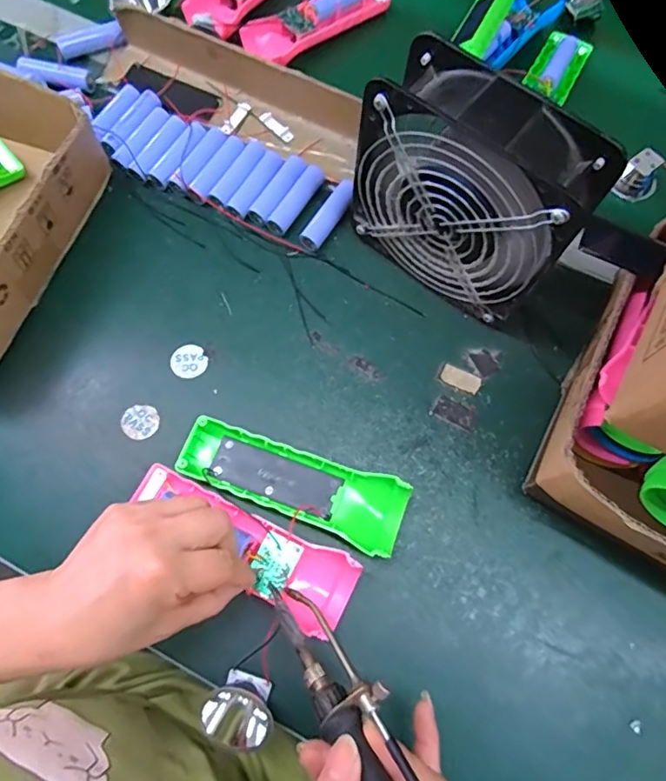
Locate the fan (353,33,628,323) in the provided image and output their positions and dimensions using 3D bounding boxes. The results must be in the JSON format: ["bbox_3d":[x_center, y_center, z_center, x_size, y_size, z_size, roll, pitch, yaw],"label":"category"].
[{"bbox_3d":[0.091,-0.131,0.359,0.144,0.145,0.066,35,74,11],"label":"fan"}]

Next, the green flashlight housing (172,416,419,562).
[{"bbox_3d":[-0.028,0.063,0.360,0.155,0.026,0.046,20,72,7],"label":"green flashlight housing"}]

